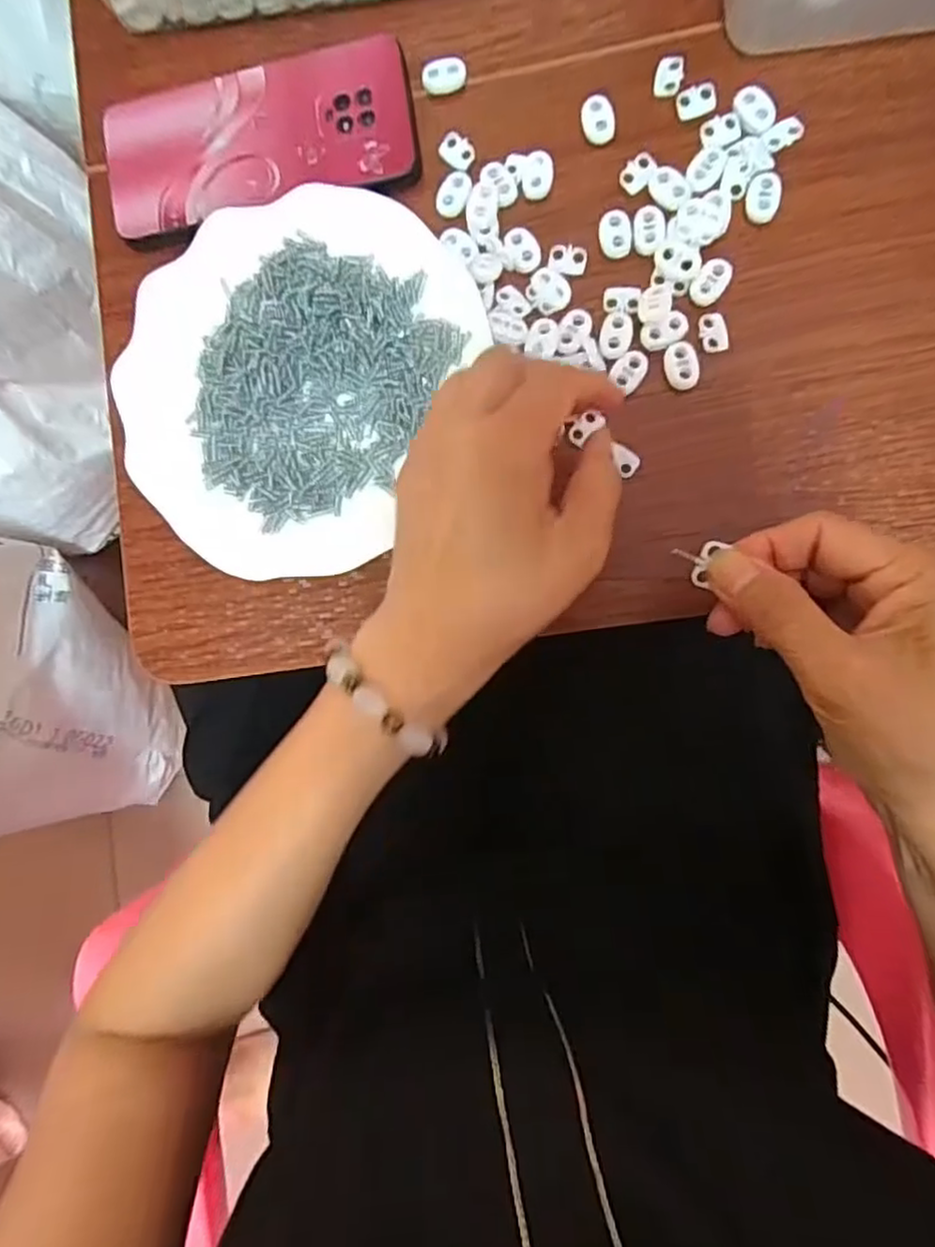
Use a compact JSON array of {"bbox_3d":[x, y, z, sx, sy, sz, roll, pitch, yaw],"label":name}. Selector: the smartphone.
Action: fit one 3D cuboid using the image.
[{"bbox_3d":[-0.108,-0.249,0.345,0.161,0.013,0.074,-9,88,6],"label":"smartphone"}]

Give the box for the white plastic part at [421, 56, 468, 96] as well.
[{"bbox_3d":[-0.012,-0.282,0.341,0.023,0.006,0.016,-15,87,6],"label":"white plastic part"}]

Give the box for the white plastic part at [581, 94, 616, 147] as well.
[{"bbox_3d":[0.065,-0.250,0.329,0.015,0.006,0.021,-12,87,6],"label":"white plastic part"}]

